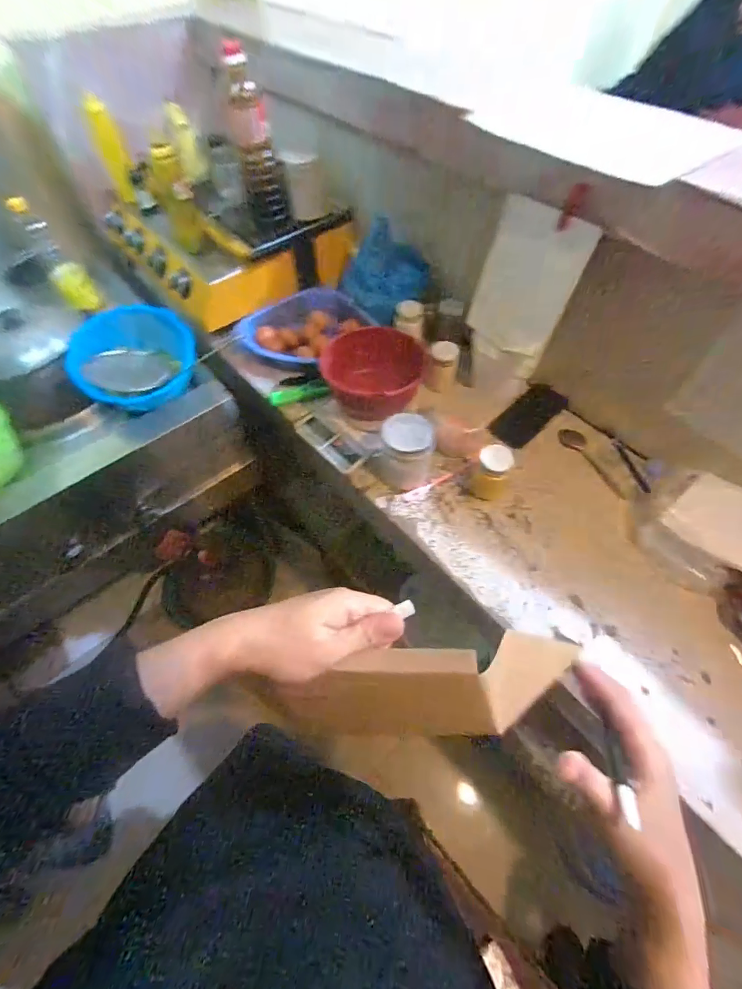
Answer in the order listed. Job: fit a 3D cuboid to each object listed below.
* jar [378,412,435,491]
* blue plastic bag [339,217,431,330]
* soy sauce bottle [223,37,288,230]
[{"bbox_3d":[0.061,-0.071,0.714,0.085,0.105,0.084,0,60,1],"label":"jar"},{"bbox_3d":[0.031,-0.487,0.942,0.180,0.143,0.125,35,66,19],"label":"blue plastic bag"},{"bbox_3d":[-0.208,-0.635,0.768,0.071,0.233,0.079,-11,59,-7],"label":"soy sauce bottle"}]

